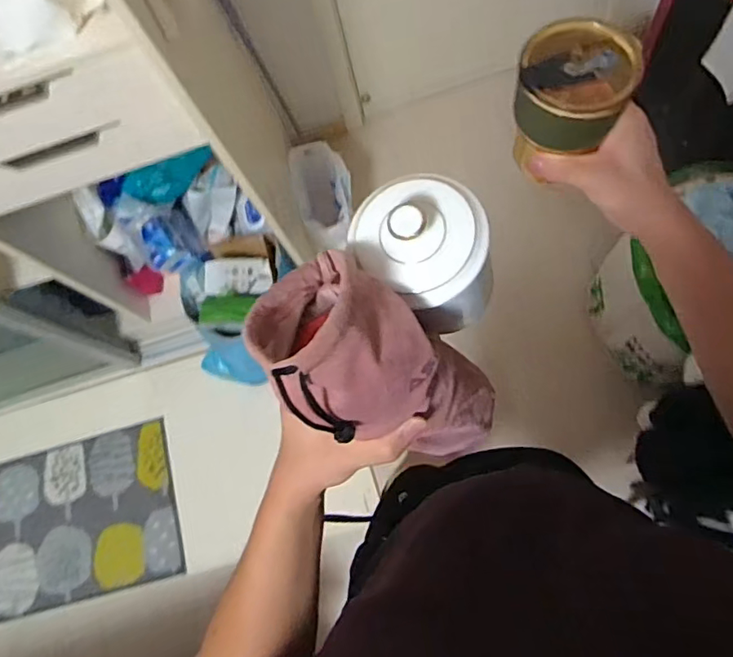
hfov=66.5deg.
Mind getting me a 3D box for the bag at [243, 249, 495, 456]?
[{"bbox_3d":[0.025,0.033,0.381,0.090,0.231,0.099,1,68,37],"label":"bag"}]

